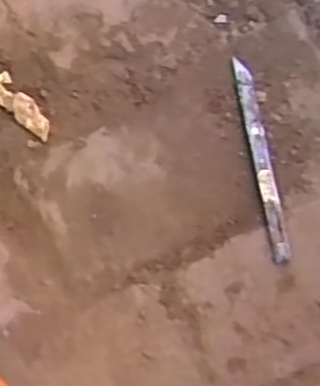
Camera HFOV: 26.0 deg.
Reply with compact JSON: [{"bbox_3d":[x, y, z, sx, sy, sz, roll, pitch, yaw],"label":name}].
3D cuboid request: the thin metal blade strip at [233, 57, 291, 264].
[{"bbox_3d":[0.069,-0.020,0.465,0.012,0.008,0.137,-12,94,7],"label":"thin metal blade strip"}]

